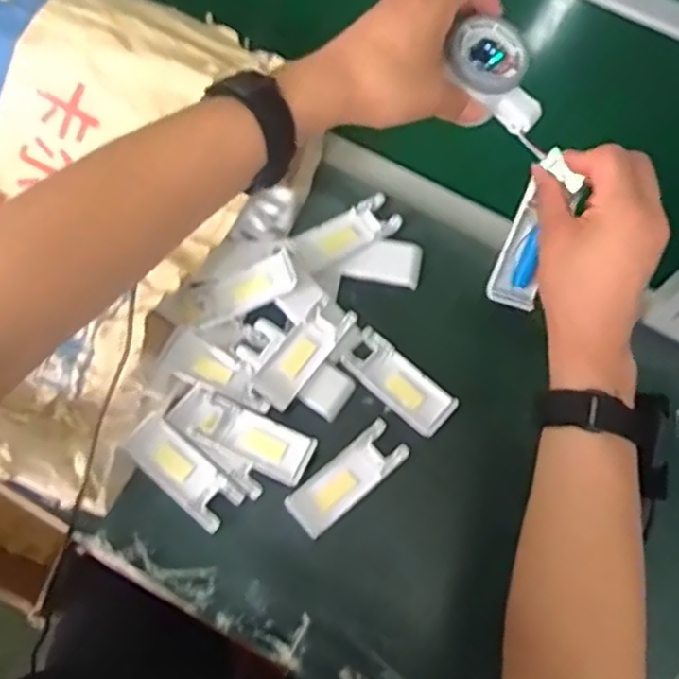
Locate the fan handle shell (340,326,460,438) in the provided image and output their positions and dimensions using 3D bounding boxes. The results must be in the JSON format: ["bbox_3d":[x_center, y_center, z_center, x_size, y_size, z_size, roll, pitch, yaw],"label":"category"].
[{"bbox_3d":[0.051,0.039,0.610,0.101,0.017,0.043,40,74,13],"label":"fan handle shell"}]

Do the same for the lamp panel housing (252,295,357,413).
[{"bbox_3d":[-0.031,0.011,0.601,0.038,0.020,0.101,35,73,12],"label":"lamp panel housing"}]

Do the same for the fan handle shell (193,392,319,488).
[{"bbox_3d":[-0.069,0.083,0.578,0.096,0.022,0.043,26,72,9],"label":"fan handle shell"}]

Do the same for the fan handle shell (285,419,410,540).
[{"bbox_3d":[0.006,0.114,0.577,0.105,0.007,0.040,-39,75,-13],"label":"fan handle shell"}]

